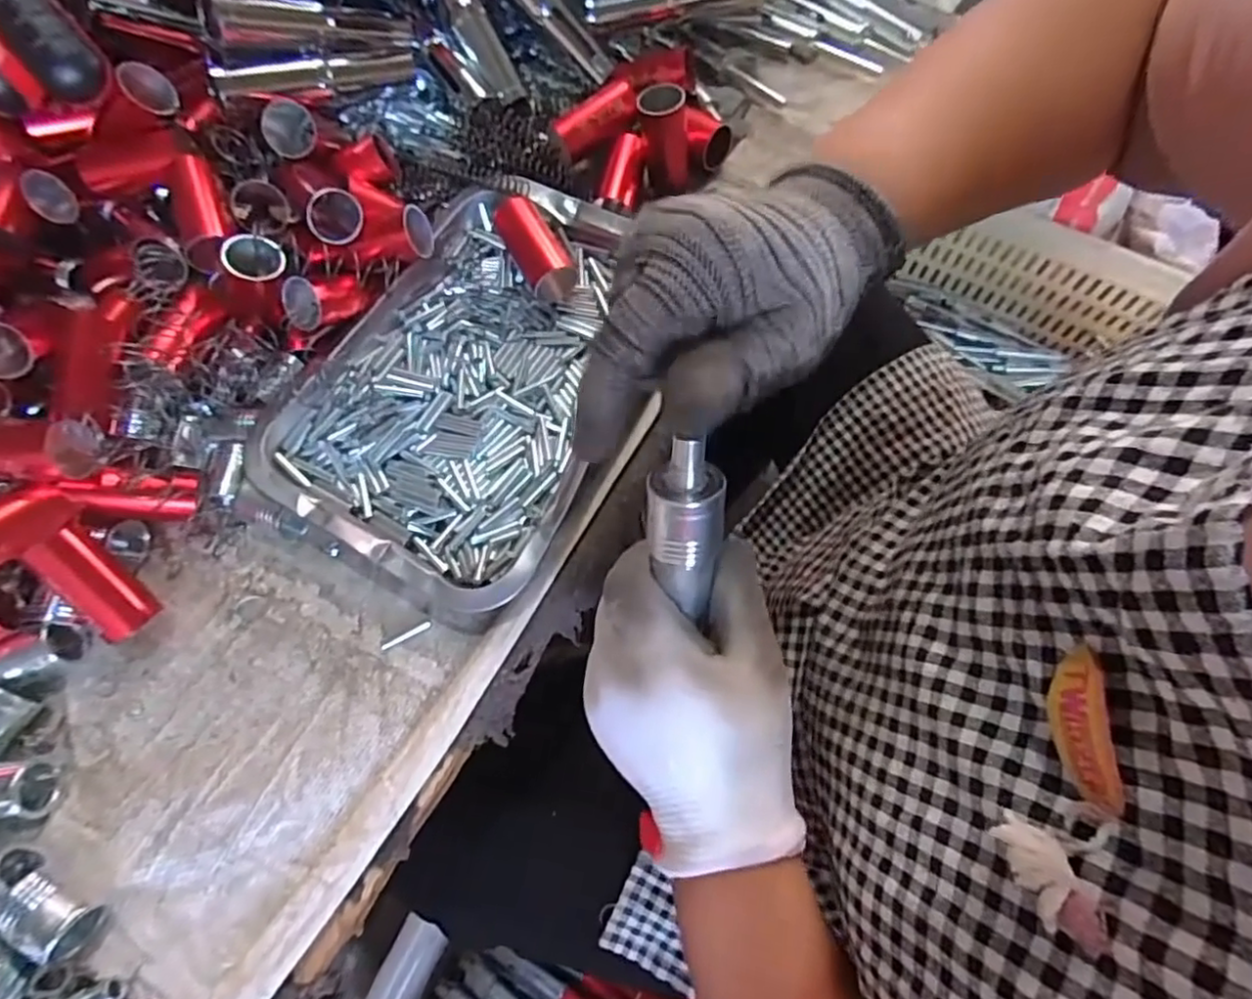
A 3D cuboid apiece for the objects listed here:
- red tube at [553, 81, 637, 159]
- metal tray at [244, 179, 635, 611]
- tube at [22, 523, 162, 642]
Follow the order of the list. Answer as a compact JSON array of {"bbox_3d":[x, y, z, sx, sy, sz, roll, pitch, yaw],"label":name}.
[{"bbox_3d":[-0.021,-0.261,0.448,0.062,0.023,0.017,-36,72,-12],"label":"red tube"},{"bbox_3d":[-0.094,-0.080,0.383,0.174,0.034,0.256,17,70,8],"label":"metal tray"},{"bbox_3d":[-0.273,0.043,0.335,0.023,0.019,0.060,-39,110,-13],"label":"tube"}]

